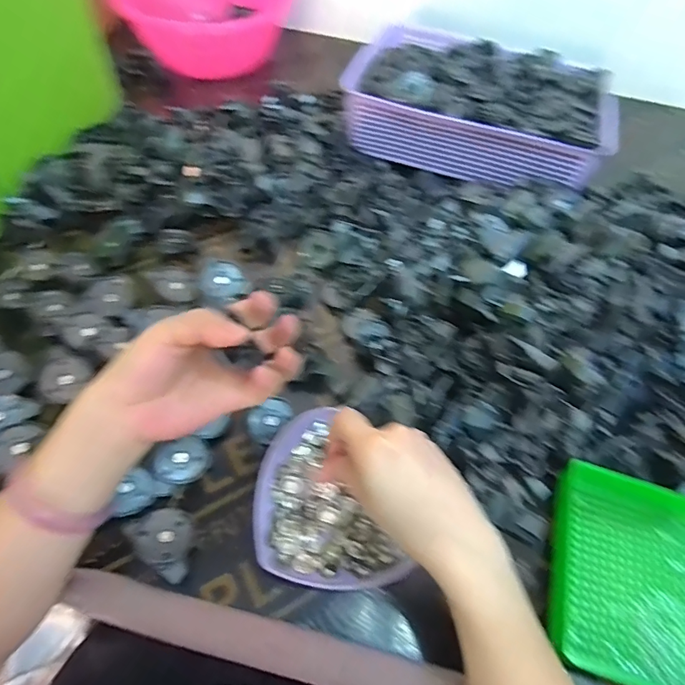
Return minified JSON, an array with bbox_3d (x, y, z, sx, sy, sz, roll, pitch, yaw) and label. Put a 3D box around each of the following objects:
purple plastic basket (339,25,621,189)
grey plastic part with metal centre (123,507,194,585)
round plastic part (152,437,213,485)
[{"bbox_3d":[0.191,-0.338,0.646,0.338,0.086,0.230,20,58,7],"label":"purple plastic basket"},{"bbox_3d":[-0.140,0.158,0.363,0.044,0.015,0.062,-26,63,-38],"label":"grey plastic part with metal centre"},{"bbox_3d":[-0.138,0.103,0.395,0.046,0.011,0.037,-12,85,-23],"label":"round plastic part"}]

